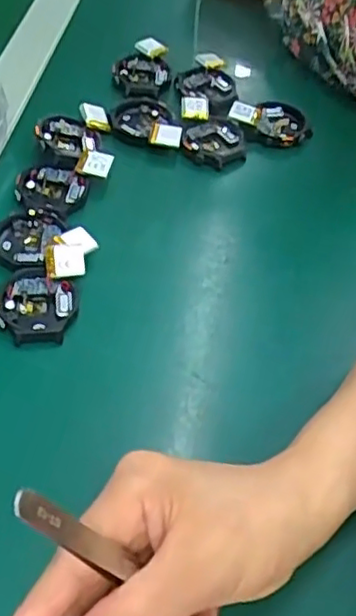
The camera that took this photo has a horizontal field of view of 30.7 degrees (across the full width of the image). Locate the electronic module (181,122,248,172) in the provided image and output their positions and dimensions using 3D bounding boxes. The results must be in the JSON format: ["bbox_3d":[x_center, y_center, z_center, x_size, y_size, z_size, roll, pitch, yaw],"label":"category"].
[{"bbox_3d":[0.029,-0.125,0.493,0.046,0.011,0.044,27,54,15],"label":"electronic module"}]

